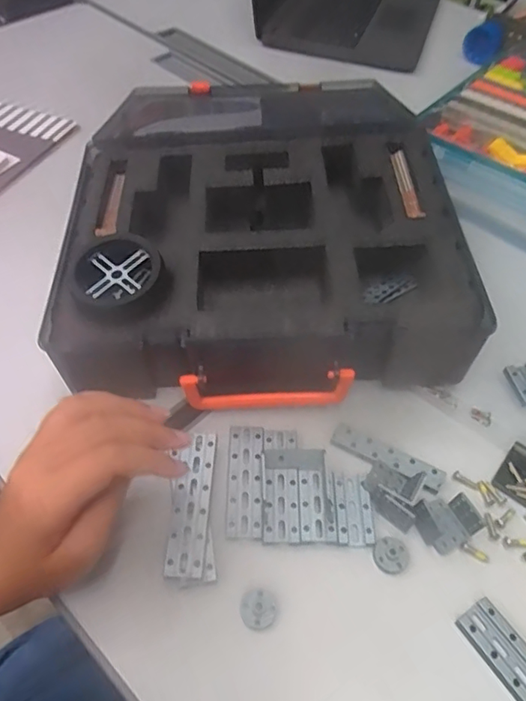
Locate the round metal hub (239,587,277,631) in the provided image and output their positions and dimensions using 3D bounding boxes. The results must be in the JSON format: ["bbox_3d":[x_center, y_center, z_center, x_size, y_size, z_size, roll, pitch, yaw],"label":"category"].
[{"bbox_3d":[-0.003,0.153,0.318,0.022,0.008,0.022,0,53,0],"label":"round metal hub"}]

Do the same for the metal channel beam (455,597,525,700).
[{"bbox_3d":[0.141,0.175,0.302,0.026,0.005,0.063,-28,57,-19],"label":"metal channel beam"}]

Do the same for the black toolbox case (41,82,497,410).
[{"bbox_3d":[-0.005,-0.103,0.458,0.300,0.084,0.310,-4,53,-3],"label":"black toolbox case"}]

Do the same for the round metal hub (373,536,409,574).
[{"bbox_3d":[0.081,0.128,0.336,0.023,0.004,0.022,0,53,0],"label":"round metal hub"}]

